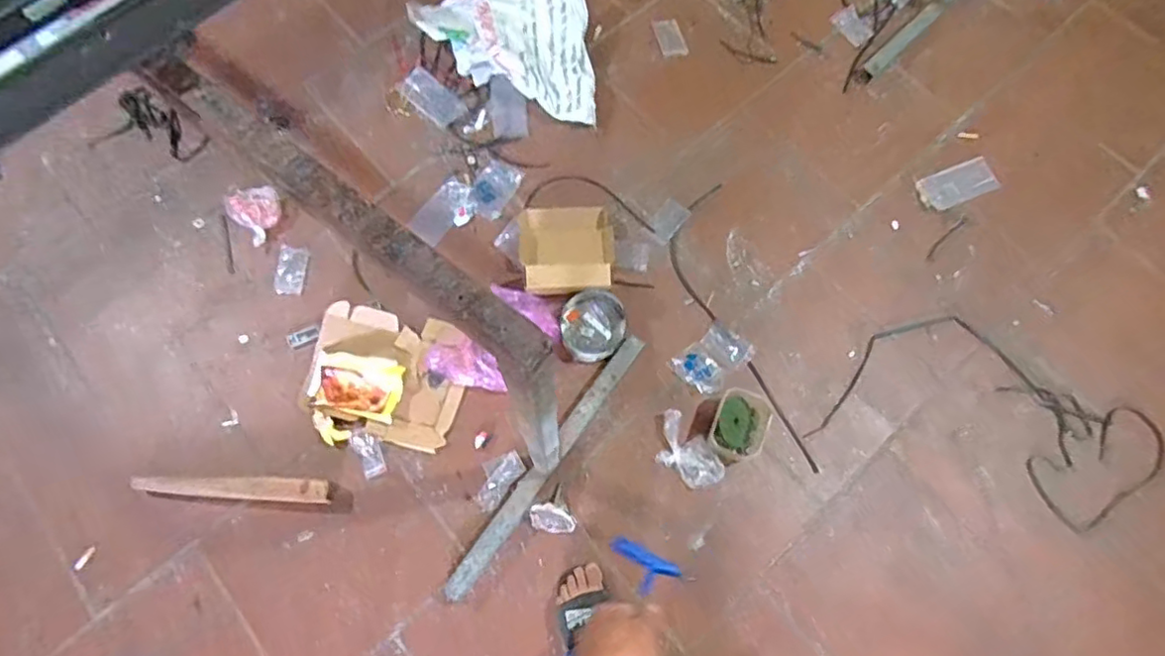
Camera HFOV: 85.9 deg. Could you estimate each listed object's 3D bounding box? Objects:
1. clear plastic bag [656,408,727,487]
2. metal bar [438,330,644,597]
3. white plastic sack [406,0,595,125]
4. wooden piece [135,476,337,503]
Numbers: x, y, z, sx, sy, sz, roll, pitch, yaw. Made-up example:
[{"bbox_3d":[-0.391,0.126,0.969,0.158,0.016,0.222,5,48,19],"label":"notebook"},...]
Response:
[{"bbox_3d":[0.216,0.262,1.310,0.099,0.029,0.169,-40,76,-13],"label":"clear plastic bag"},{"bbox_3d":[-0.068,0.273,1.301,0.054,0.033,0.636,35,75,10],"label":"metal bar"},{"bbox_3d":[-0.205,-0.701,1.589,0.450,0.136,0.384,-4,72,-2],"label":"white plastic sack"},{"bbox_3d":[-0.718,0.321,1.268,0.420,0.049,0.052,4,72,1],"label":"wooden piece"}]

